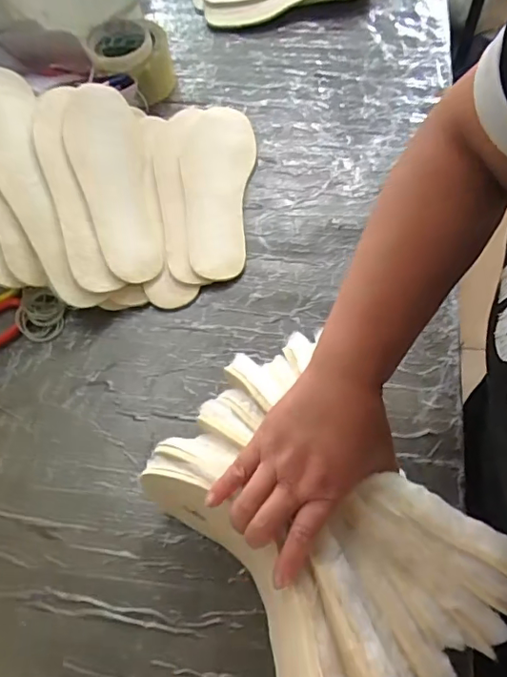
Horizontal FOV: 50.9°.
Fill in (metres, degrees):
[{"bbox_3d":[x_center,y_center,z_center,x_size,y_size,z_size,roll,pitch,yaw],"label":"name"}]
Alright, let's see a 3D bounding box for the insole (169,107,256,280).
[{"bbox_3d":[-0.040,-0.193,0.668,0.101,0.020,0.272,-11,62,-2],"label":"insole"}]

